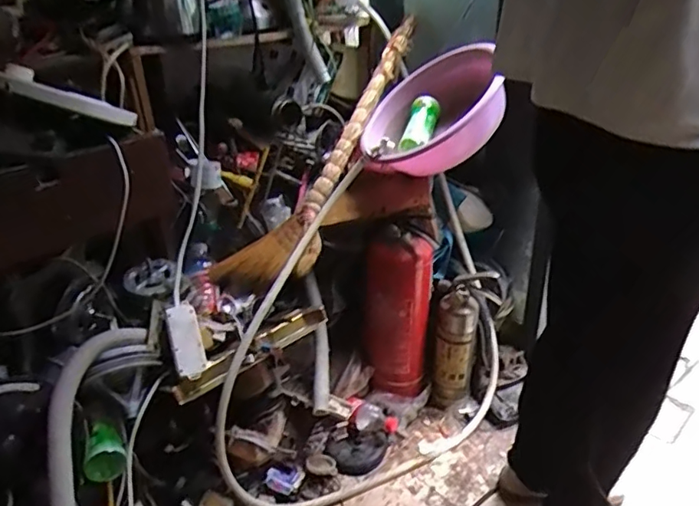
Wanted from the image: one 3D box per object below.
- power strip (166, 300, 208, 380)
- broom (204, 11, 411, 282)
[{"bbox_3d":[-0.295,0.158,0.990,0.053,0.136,0.030,-11,-8,-23],"label":"power strip"},{"bbox_3d":[-0.013,-0.230,1.259,0.206,0.085,0.788,19,70,35],"label":"broom"}]

